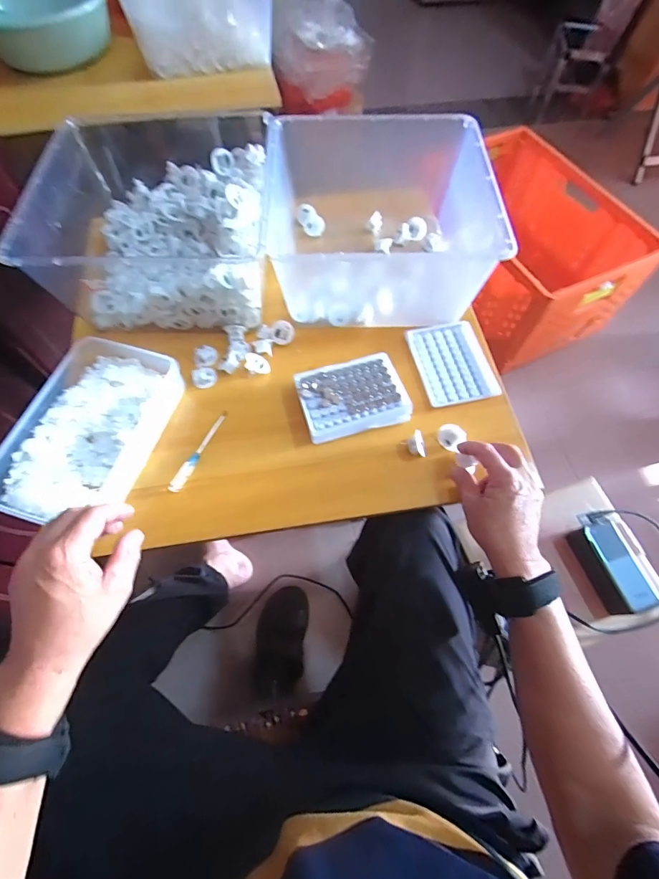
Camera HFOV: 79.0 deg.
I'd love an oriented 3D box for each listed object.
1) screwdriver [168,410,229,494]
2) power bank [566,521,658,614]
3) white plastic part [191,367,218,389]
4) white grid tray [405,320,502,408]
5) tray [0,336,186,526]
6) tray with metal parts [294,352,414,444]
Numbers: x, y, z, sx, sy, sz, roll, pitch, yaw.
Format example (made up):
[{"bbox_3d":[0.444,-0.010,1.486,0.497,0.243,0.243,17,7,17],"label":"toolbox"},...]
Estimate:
[{"bbox_3d":[-0.167,0.013,0.517,0.014,0.014,0.125,24,66,10],"label":"screwdriver"},{"bbox_3d":[0.436,0.195,0.616,0.059,0.047,0.131,-18,66,-10],"label":"power bank"},{"bbox_3d":[-0.174,-0.086,0.558,0.031,0.018,0.027,-22,67,-11],"label":"white plastic part"},{"bbox_3d":[0.176,-0.112,0.574,0.103,0.015,0.133,-11,65,-6],"label":"white grid tray"},{"bbox_3d":[-0.302,-0.013,0.509,0.152,0.050,0.249,16,65,6],"label":"tray"},{"bbox_3d":[0.029,-0.056,0.532,0.132,0.039,0.100,-15,66,-8],"label":"tray with metal parts"}]

